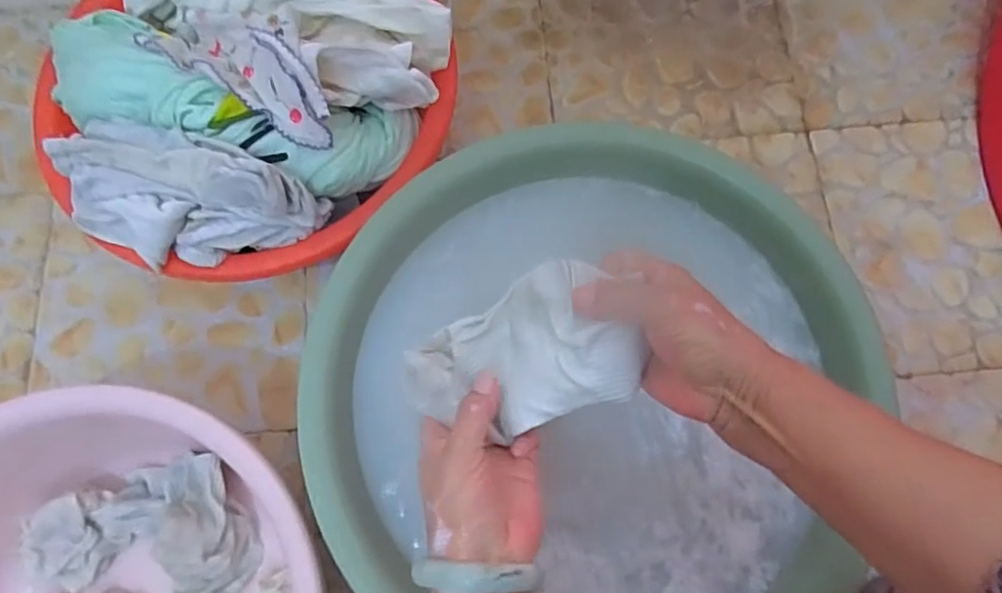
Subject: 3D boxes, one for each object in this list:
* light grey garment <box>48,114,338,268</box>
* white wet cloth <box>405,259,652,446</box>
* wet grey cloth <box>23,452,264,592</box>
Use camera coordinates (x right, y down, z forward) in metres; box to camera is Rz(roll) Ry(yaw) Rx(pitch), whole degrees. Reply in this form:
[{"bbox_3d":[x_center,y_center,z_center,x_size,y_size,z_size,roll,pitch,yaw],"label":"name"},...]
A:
[{"bbox_3d":[-0.275,-0.081,0.527,0.232,0.080,0.107,17,76,1],"label":"light grey garment"},{"bbox_3d":[0.011,0.038,0.395,0.144,0.054,0.090,-17,73,-4],"label":"white wet cloth"},{"bbox_3d":[-0.346,0.237,0.582,0.195,0.067,0.144,-14,74,-3],"label":"wet grey cloth"}]

